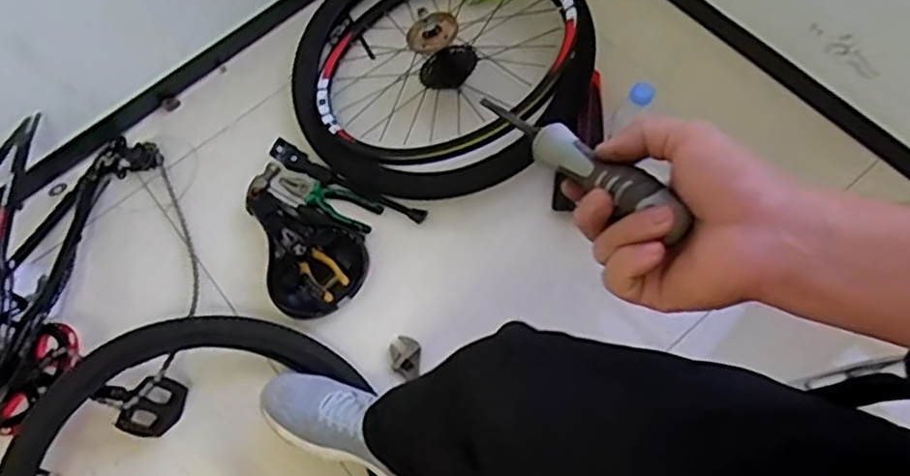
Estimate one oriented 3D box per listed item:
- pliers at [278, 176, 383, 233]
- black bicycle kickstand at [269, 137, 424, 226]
[{"bbox_3d":[-0.208,-0.067,1.126,0.179,0.026,0.062,27,71,17],"label":"pliers"},{"bbox_3d":[-0.182,-0.090,1.138,0.287,0.025,0.037,26,70,13],"label":"black bicycle kickstand"}]

